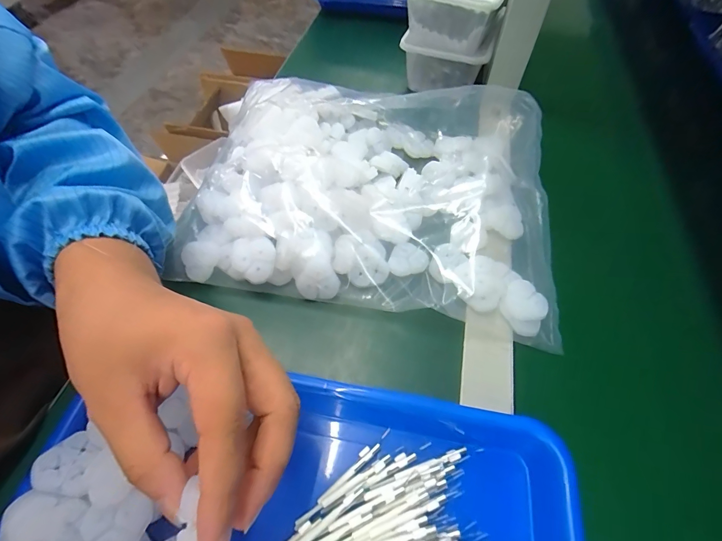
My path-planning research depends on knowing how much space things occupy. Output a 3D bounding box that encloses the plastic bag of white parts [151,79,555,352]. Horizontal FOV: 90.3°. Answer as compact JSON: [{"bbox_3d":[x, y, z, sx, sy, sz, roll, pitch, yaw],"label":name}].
[{"bbox_3d":[0.014,-0.102,0.369,0.359,0.066,0.296,9,57,5],"label":"plastic bag of white parts"}]

